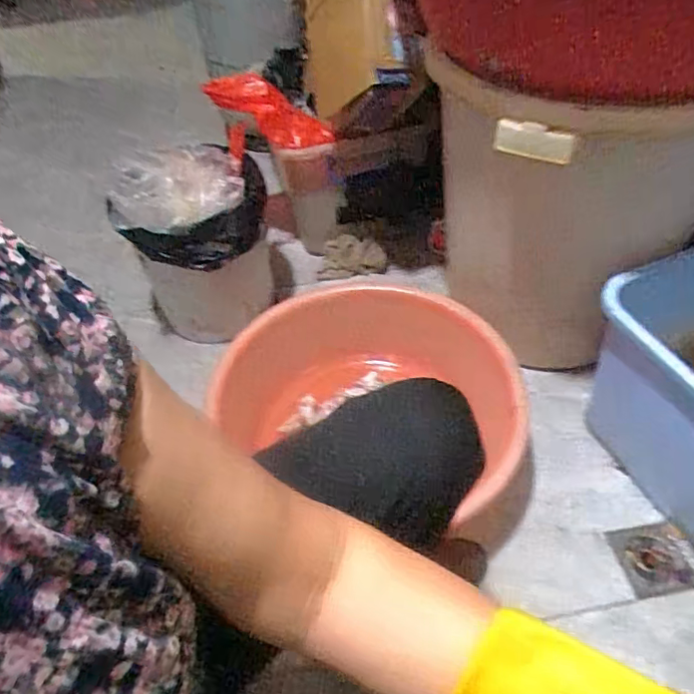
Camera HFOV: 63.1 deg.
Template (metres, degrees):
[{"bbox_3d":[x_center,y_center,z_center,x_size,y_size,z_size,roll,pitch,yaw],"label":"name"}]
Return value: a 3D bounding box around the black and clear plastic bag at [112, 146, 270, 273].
[{"bbox_3d":[-0.298,-0.293,1.088,0.276,0.123,0.280,-13,48,-6],"label":"black and clear plastic bag"}]

